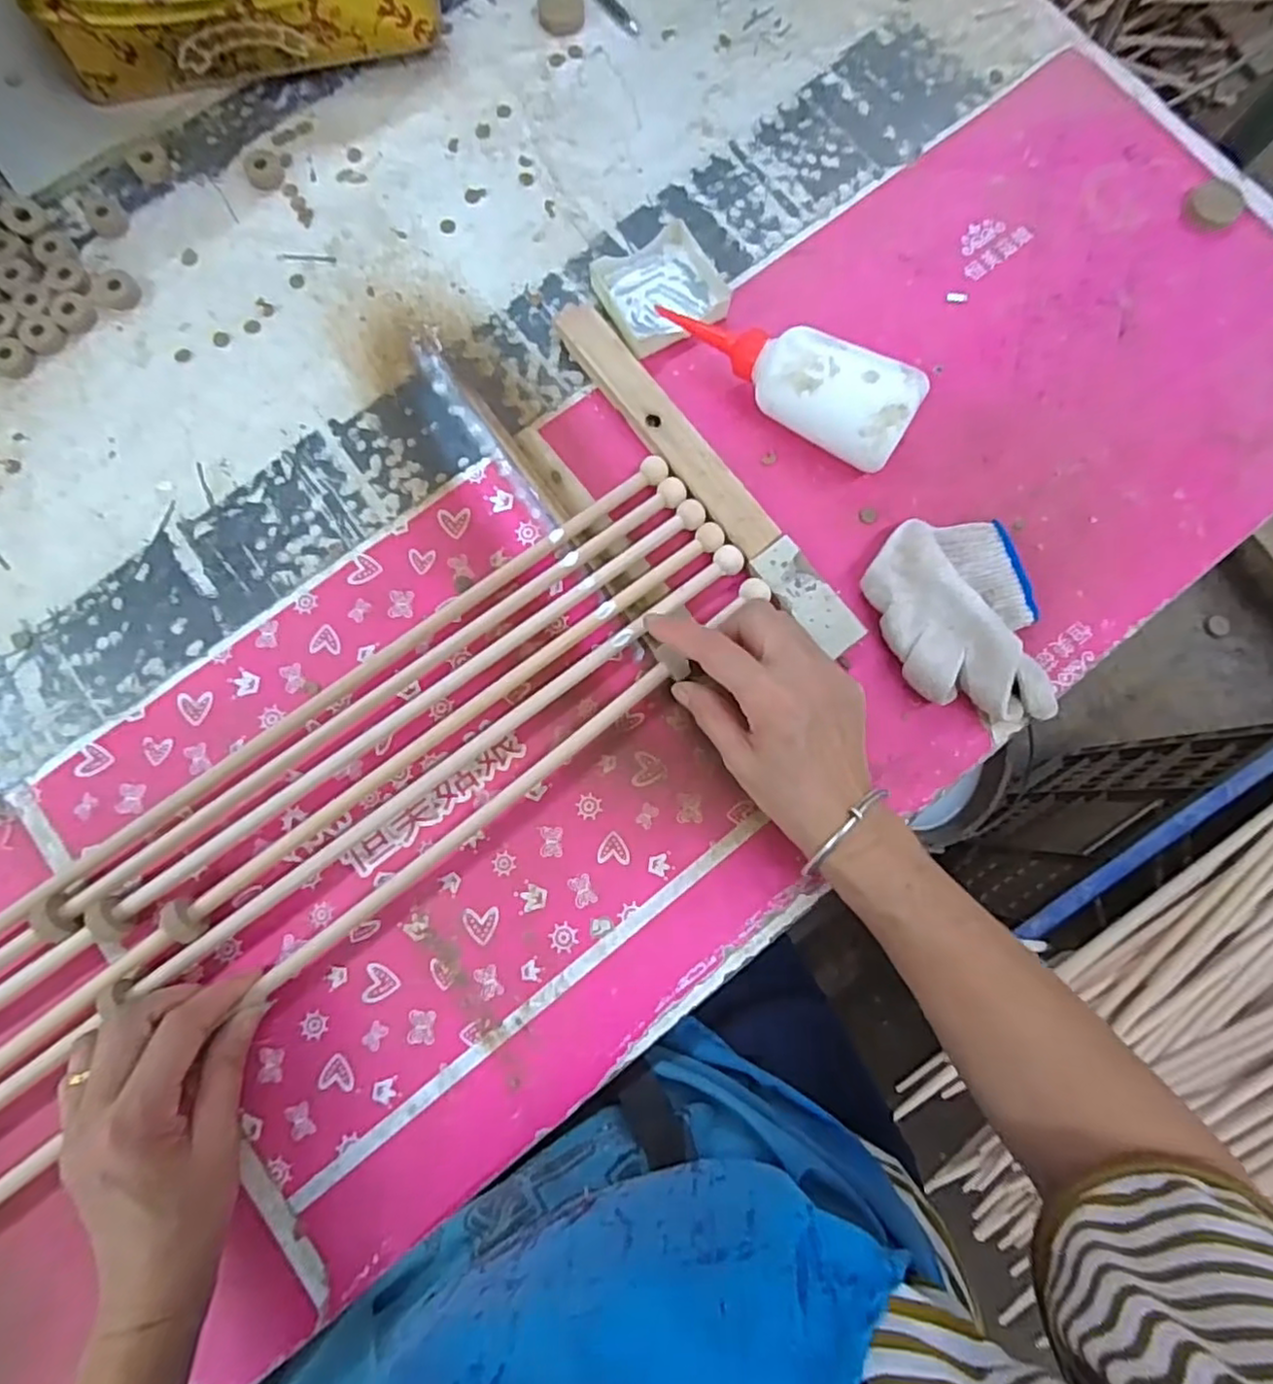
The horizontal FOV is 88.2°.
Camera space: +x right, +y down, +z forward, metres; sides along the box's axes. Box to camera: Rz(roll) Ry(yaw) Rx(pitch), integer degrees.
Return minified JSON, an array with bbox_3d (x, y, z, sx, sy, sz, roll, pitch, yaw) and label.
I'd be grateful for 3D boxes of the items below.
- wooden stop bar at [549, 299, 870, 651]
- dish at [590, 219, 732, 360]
[{"bbox_3d":[0.045,-0.142,0.432,0.033,0.021,0.285,-37,83,-6],"label":"wooden stop bar"},{"bbox_3d":[0.017,-0.280,0.459,0.082,0.016,0.081,-26,82,-5],"label":"dish"}]

